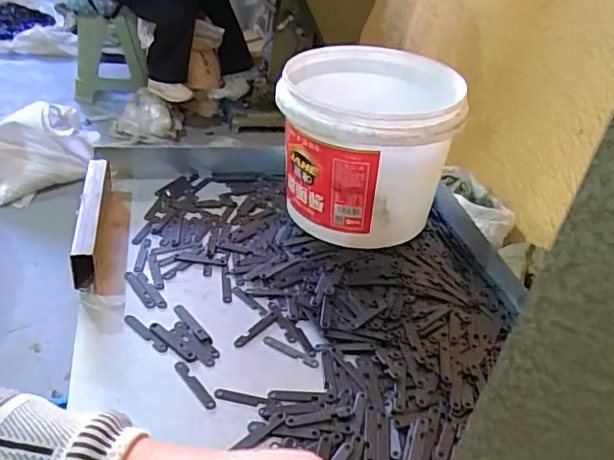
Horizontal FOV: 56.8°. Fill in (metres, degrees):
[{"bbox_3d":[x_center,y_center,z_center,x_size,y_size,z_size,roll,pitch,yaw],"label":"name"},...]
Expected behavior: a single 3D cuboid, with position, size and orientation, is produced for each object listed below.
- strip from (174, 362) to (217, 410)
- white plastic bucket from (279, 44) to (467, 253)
[{"bbox_3d":[-0.086,0.119,0.435,0.010,0.004,0.051,-22,44,-34],"label":"strip"},{"bbox_3d":[0.058,-0.087,0.613,0.181,0.157,0.185,1,35,-6],"label":"white plastic bucket"}]

